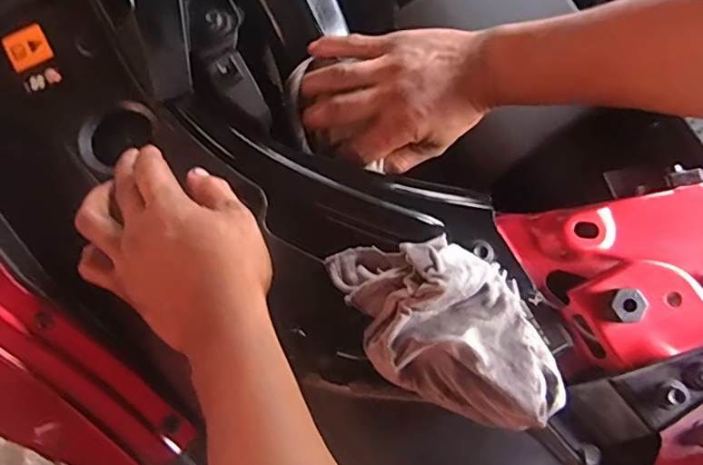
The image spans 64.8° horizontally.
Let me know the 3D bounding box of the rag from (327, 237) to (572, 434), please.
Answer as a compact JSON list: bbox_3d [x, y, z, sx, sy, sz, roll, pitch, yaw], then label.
[{"bbox_3d":[0.061,0.057,0.347,0.103,0.052,0.149,-30,81,-7],"label":"rag"}]

